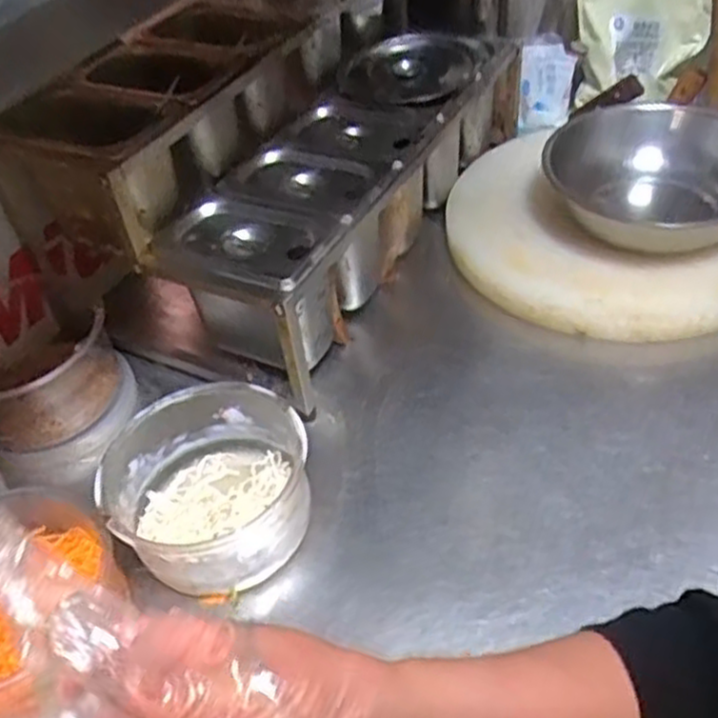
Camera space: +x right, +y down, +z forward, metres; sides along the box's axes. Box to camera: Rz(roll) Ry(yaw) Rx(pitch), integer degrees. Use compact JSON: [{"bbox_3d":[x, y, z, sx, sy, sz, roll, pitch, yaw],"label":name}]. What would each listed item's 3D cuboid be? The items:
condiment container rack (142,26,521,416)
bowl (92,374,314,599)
[{"bbox_3d":[0.002,-0.212,0.923,0.199,0.146,0.572,13,49,20],"label":"condiment container rack"},{"bbox_3d":[-0.131,0.115,0.682,0.168,0.093,0.165,-4,45,4],"label":"bowl"}]

